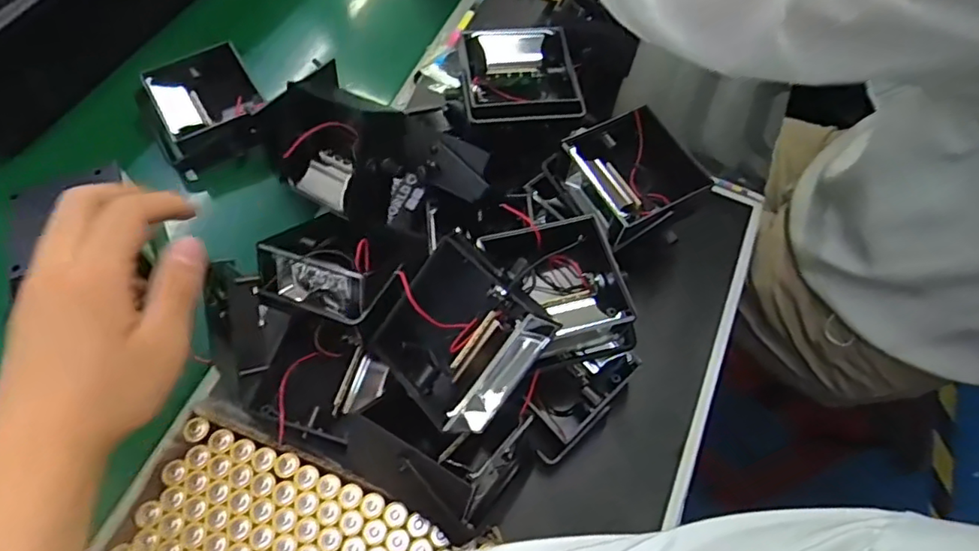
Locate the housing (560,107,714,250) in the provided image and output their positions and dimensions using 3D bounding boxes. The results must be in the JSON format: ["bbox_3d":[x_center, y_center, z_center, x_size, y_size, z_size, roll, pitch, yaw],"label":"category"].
[{"bbox_3d":[0.104,-0.072,0.442,0.088,0.044,0.090,-27,69,-15],"label":"housing"}]

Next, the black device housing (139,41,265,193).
[{"bbox_3d":[-0.244,-0.141,0.509,0.087,0.043,0.098,-26,68,-15],"label":"black device housing"}]

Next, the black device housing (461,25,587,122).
[{"bbox_3d":[0.022,-0.156,0.479,0.090,0.043,0.102,-7,65,-7],"label":"black device housing"}]

